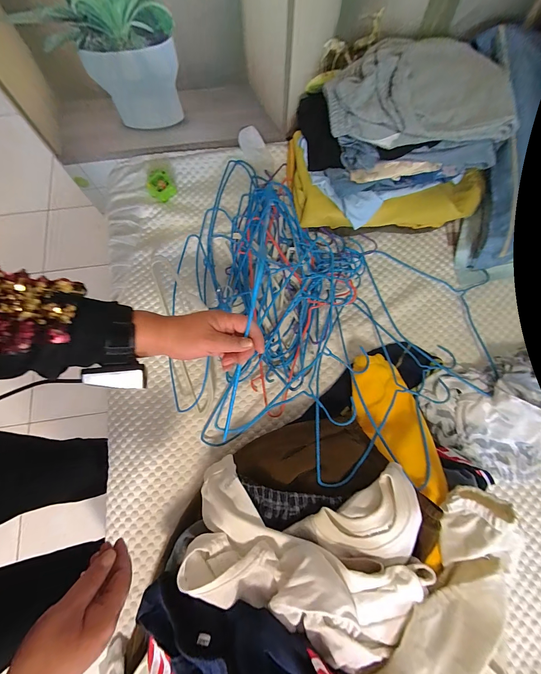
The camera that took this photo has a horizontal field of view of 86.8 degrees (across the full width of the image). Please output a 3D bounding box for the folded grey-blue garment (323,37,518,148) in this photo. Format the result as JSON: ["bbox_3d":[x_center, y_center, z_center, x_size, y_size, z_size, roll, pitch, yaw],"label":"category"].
[{"bbox_3d":[0.274,-0.467,0.544,0.318,0.093,0.203,-2,74,-1],"label":"folded grey-blue garment"}]

